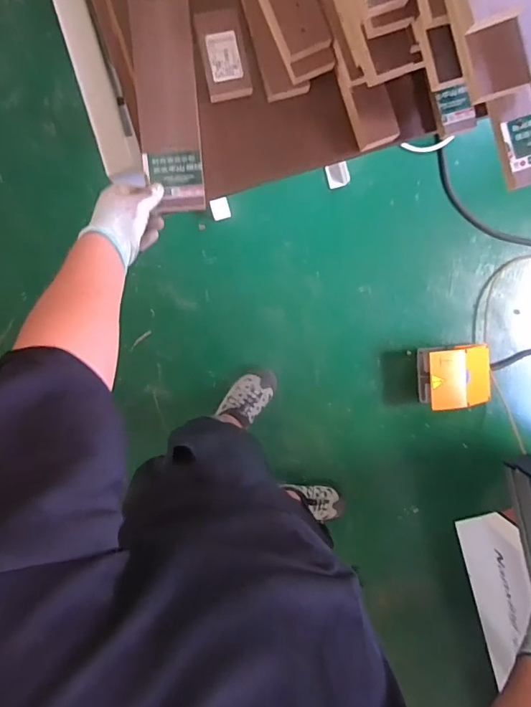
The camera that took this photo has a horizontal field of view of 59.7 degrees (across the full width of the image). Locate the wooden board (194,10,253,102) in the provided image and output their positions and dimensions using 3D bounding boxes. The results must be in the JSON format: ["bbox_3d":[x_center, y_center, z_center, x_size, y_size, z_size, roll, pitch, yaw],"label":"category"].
[{"bbox_3d":[-0.055,-0.404,0.619,0.060,0.016,0.113,-12,96,-2],"label":"wooden board"}]

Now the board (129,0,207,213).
[{"bbox_3d":[-0.144,-0.502,0.617,0.080,0.020,0.604,-5,94,-8],"label":"board"}]

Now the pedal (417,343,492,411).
[{"bbox_3d":[0.595,0.067,1.437,0.217,0.133,0.181,-6,95,-3],"label":"pedal"}]

